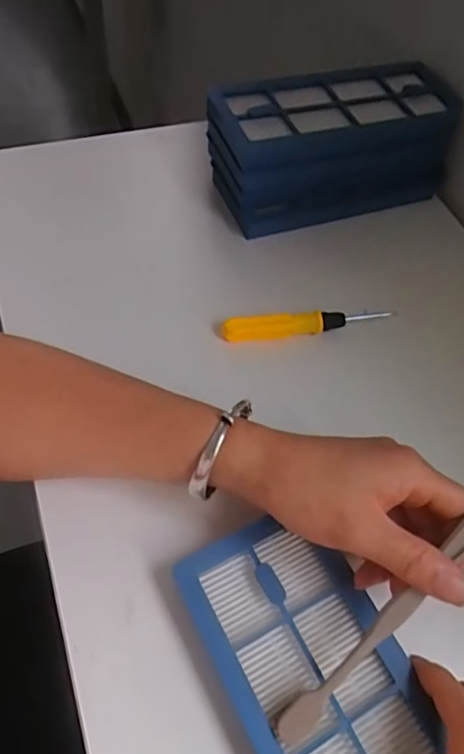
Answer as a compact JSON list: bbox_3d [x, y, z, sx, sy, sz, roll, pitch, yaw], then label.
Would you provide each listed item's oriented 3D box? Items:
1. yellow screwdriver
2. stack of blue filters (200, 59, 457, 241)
[{"bbox_3d":[0.055,-0.039,0.399,0.124,0.014,0.013,-5,58,-8],"label":"yellow screwdriver"},{"bbox_3d":[0.080,-0.198,0.464,0.193,0.077,0.098,-16,60,-15],"label":"stack of blue filters"}]

